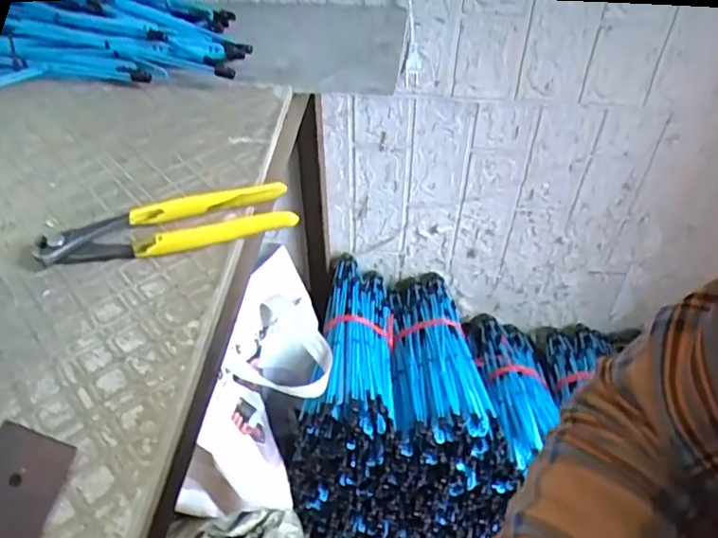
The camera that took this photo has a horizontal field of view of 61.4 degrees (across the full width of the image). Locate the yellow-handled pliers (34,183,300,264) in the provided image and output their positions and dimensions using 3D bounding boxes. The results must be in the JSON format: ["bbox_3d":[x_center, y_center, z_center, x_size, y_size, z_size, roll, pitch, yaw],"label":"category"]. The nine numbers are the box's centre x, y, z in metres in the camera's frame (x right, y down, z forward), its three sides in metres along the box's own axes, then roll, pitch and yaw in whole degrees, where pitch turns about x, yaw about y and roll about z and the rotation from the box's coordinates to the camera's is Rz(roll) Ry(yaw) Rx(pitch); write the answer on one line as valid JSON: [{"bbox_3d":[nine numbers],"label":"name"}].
[{"bbox_3d":[-0.128,-0.030,0.410,0.162,0.020,0.047,-10,44,-11],"label":"yellow-handled pliers"}]

